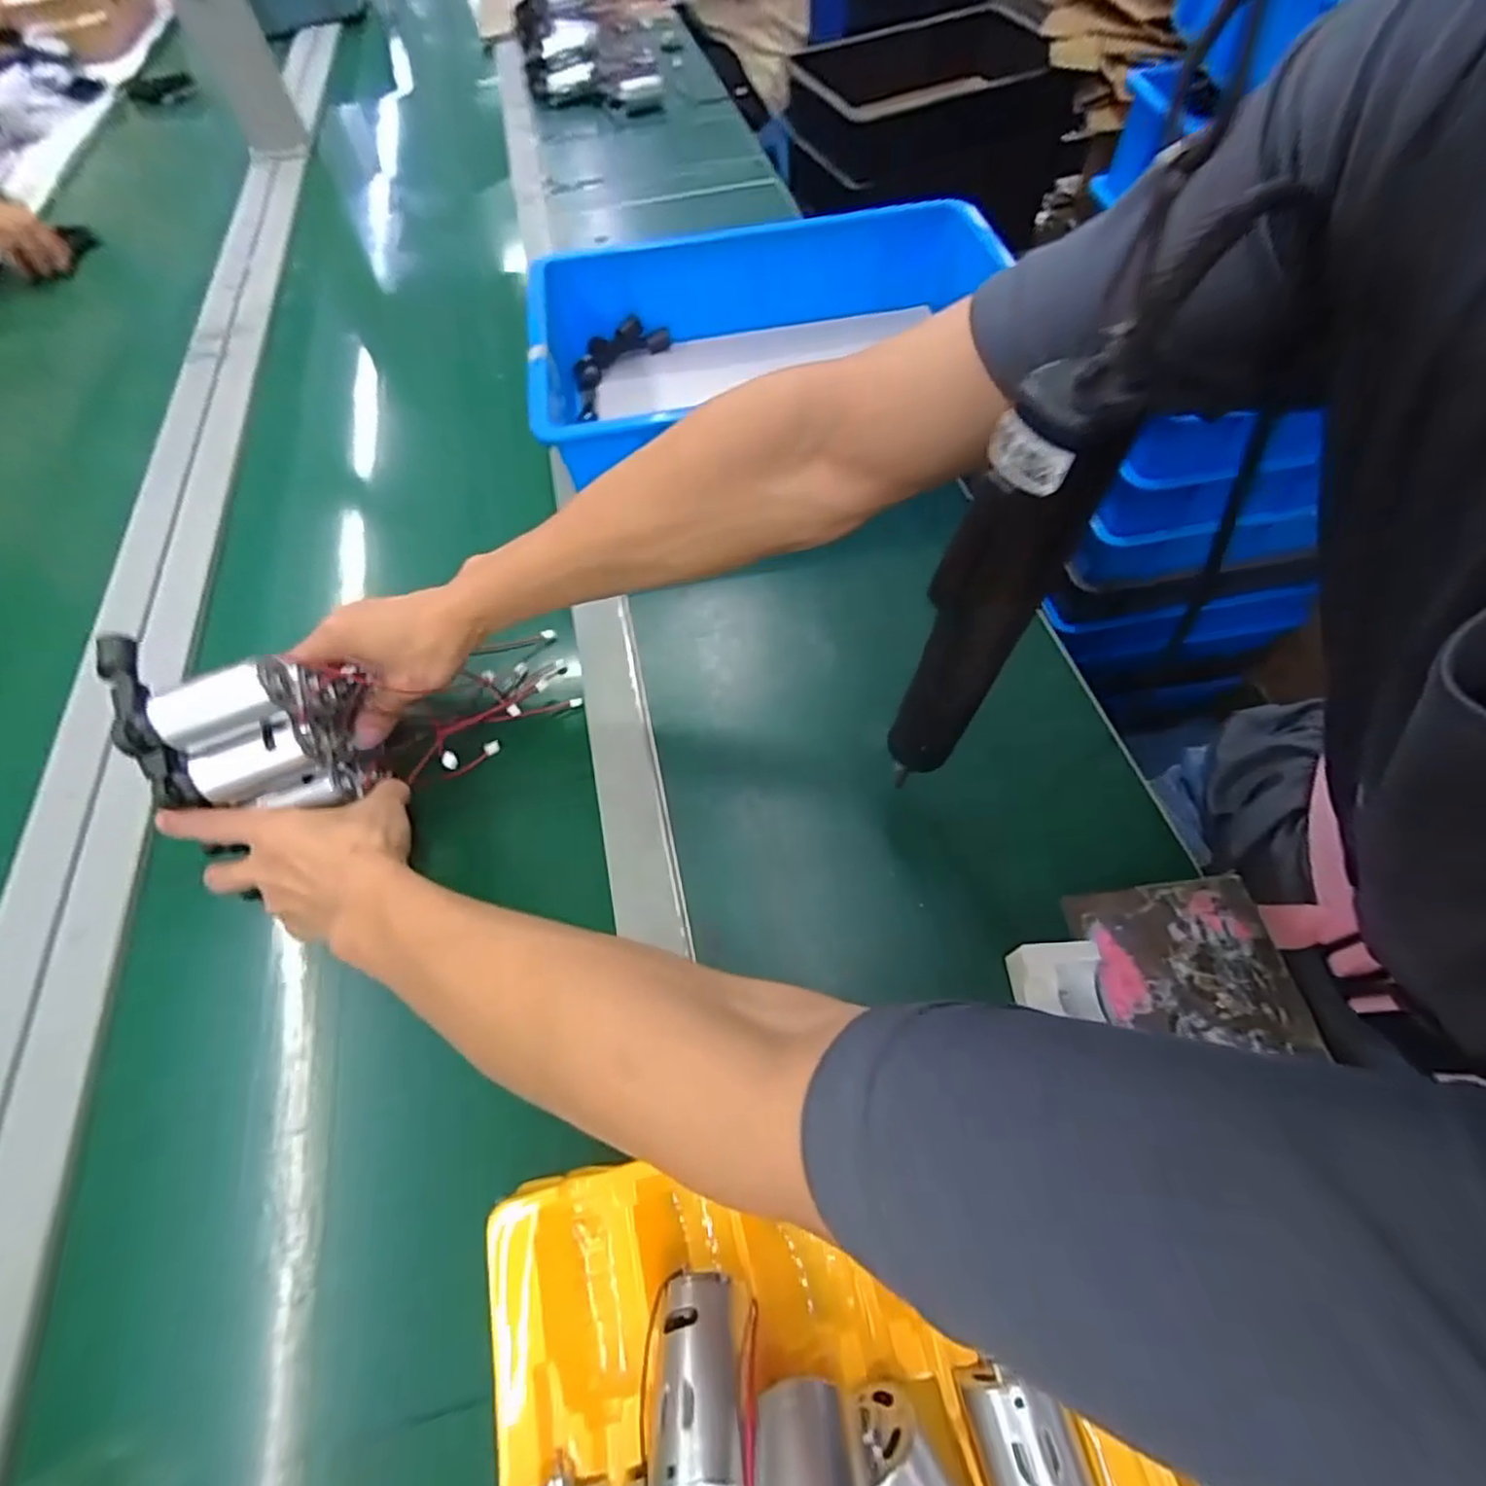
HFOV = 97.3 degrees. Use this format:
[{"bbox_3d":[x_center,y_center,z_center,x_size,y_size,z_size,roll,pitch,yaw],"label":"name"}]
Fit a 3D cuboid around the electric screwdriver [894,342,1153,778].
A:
[{"bbox_3d":[0.094,-0.048,0.260,0.034,0.193,0.039,35,69,21],"label":"electric screwdriver"}]

